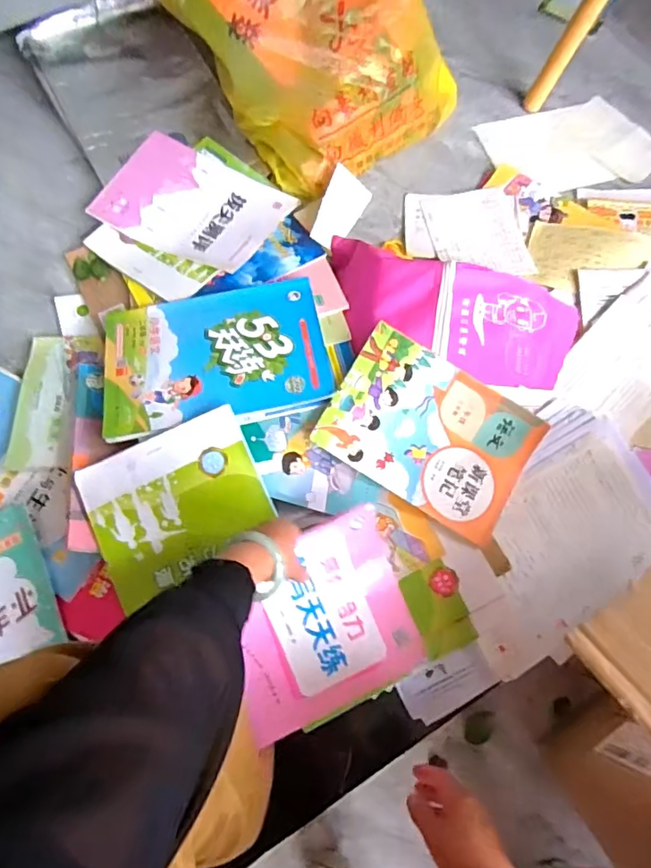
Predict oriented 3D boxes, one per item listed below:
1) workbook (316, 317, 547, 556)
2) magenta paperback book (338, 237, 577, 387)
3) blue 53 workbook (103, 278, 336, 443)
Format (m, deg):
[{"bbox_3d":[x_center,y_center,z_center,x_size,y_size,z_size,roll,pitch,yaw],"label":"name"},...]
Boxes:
[{"bbox_3d":[0.136,0.000,0.678,0.257,0.015,0.179,32,78,-3],"label":"workbook"},{"bbox_3d":[0.174,-0.175,0.751,0.353,0.075,0.207,14,68,2],"label":"magenta paperback book"},{"bbox_3d":[-0.149,-0.113,0.719,0.291,0.010,0.217,-12,60,-4],"label":"blue 53 workbook"}]

